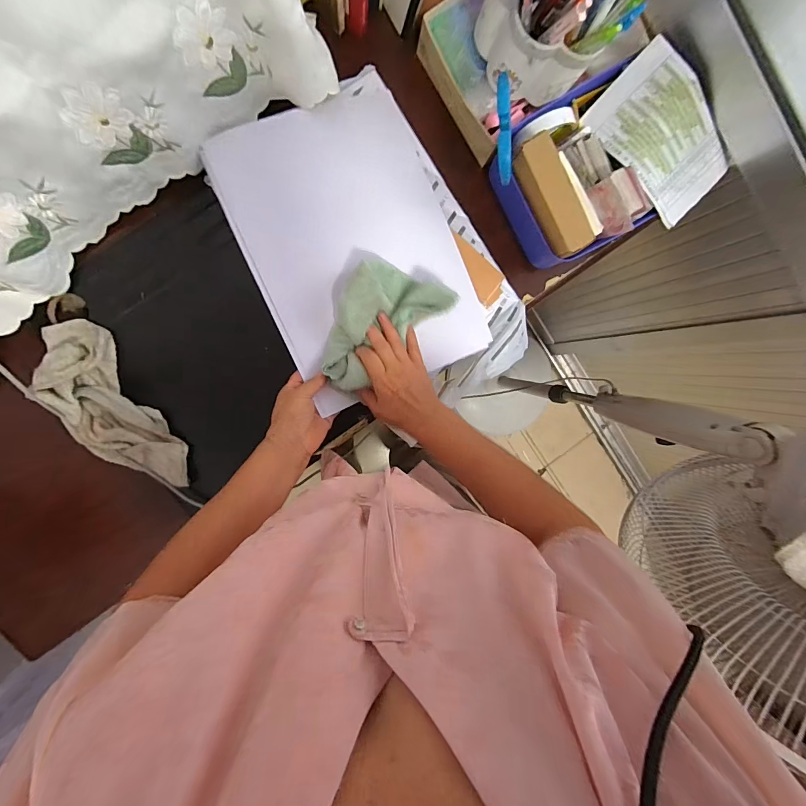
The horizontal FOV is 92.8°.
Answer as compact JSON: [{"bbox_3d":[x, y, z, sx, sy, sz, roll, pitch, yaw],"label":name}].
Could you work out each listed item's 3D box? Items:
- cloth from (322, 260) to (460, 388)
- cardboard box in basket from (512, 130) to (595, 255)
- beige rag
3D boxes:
[{"bbox_3d":[-0.038,-0.107,0.488,0.181,0.051,0.109,-43,98,0],"label":"cloth"},{"bbox_3d":[0.186,-0.251,0.477,0.042,0.054,0.138,-32,98,-1],"label":"cardboard box in basket"},{"bbox_3d":[-0.398,0.012,0.519,0.102,0.046,0.255,-30,98,-2],"label":"beige rag"}]

